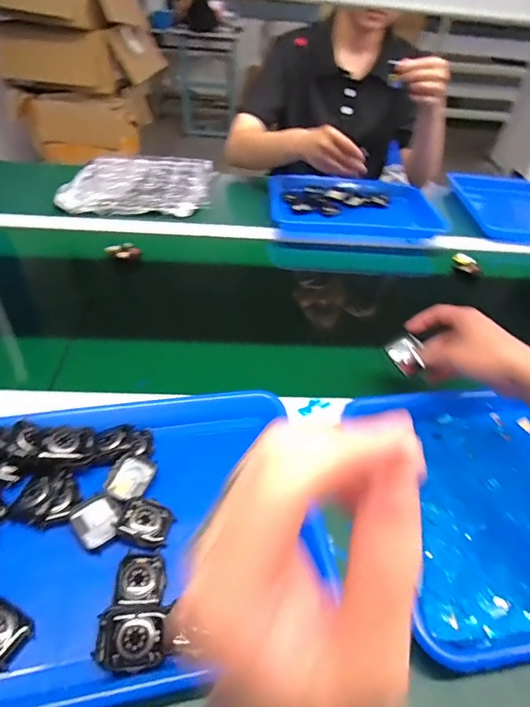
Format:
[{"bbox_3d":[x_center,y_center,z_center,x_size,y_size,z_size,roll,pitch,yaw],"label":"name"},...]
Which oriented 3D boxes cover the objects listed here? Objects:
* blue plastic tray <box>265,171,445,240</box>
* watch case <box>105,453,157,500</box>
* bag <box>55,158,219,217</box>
[{"bbox_3d":[0.180,-0.317,0.913,0.337,0.036,0.258,4,43,-2],"label":"blue plastic tray"},{"bbox_3d":[-0.127,0.116,0.406,0.039,0.006,0.045,16,44,11],"label":"watch case"},{"bbox_3d":[-0.260,-0.367,0.919,0.281,0.025,0.295,2,43,-4],"label":"bag"}]

